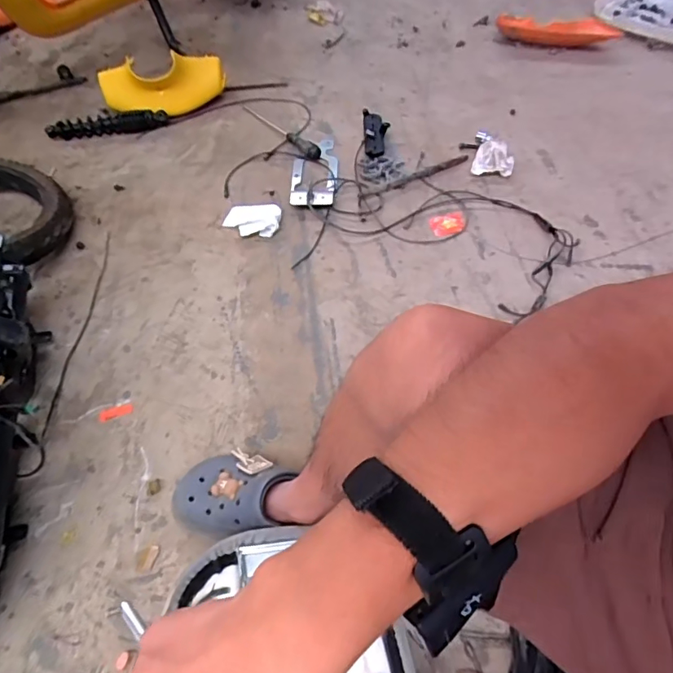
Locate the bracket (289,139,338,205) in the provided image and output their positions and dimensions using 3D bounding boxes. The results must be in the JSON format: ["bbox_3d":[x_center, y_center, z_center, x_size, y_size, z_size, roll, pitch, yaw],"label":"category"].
[{"bbox_3d":[-0.050,-0.378,1.098,0.103,0.032,0.243,2,56,2],"label":"bracket"}]

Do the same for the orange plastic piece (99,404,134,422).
[{"bbox_3d":[-0.353,0.121,0.778,0.052,0.004,0.020,-15,57,-9],"label":"orange plastic piece"}]

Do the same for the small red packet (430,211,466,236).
[{"bbox_3d":[0.238,-0.239,1.032,0.077,0.009,0.056,-13,57,-8],"label":"small red packet"}]

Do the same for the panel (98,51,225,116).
[{"bbox_3d":[-0.427,-0.625,1.215,0.297,0.132,0.076,-19,58,-12],"label":"panel"}]

